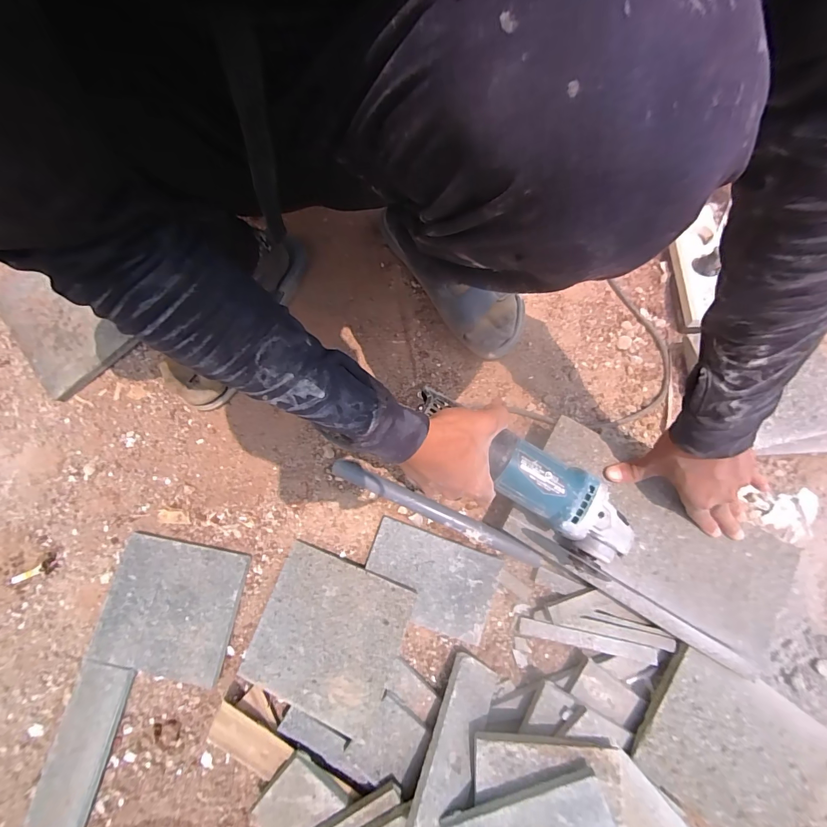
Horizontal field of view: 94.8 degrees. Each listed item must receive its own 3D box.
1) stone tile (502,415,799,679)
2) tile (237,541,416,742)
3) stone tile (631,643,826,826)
[{"bbox_3d":[0.262,0.142,0.416,0.297,0.013,0.146,30,78,5],"label":"stone tile"},{"bbox_3d":[-0.096,0.248,0.422,0.155,0.007,0.157,18,76,12],"label":"tile"},{"bbox_3d":[0.327,0.343,0.387,0.153,0.013,0.141,35,79,6],"label":"stone tile"}]

